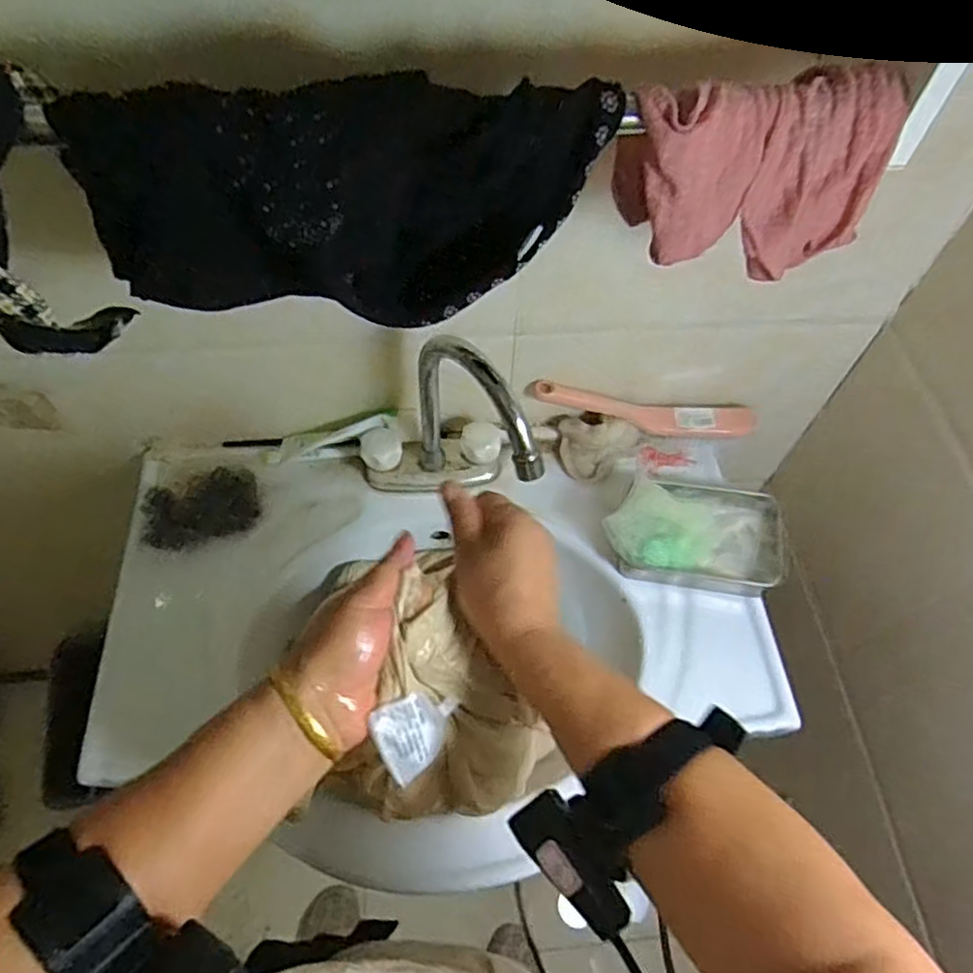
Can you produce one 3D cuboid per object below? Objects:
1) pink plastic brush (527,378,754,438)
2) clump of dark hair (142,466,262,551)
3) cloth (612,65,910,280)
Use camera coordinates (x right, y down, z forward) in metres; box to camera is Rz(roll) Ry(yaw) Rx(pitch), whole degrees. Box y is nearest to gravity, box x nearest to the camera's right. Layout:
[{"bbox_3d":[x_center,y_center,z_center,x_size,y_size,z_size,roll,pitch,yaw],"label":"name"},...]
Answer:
[{"bbox_3d":[0.168,-0.073,0.726,0.235,0.069,0.033,0,60,-2],"label":"pink plastic brush"},{"bbox_3d":[-0.281,0.022,0.670,0.112,0.034,0.065,-14,61,-10],"label":"clump of dark hair"},{"bbox_3d":[0.145,-0.173,0.380,0.139,0.093,0.047,5,60,1],"label":"cloth"}]

